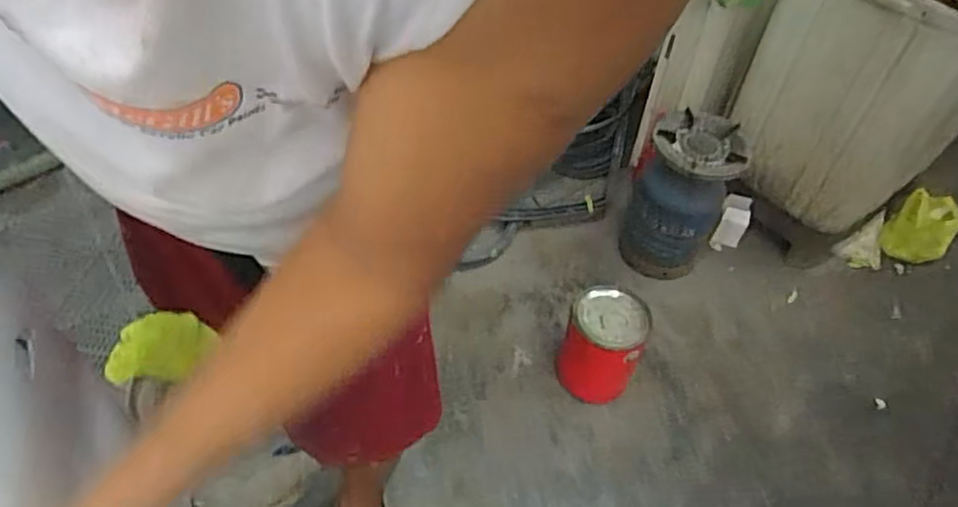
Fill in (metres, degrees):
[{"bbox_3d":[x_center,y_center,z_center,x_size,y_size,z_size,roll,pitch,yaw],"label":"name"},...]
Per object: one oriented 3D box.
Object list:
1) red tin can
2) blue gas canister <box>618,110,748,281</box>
[{"bbox_3d":[0.263,0.189,1.451,0.164,0.248,0.153,3,47,-4],"label":"red tin can"},{"bbox_3d":[0.463,-0.130,1.624,0.223,0.377,0.207,20,49,14],"label":"blue gas canister"}]

